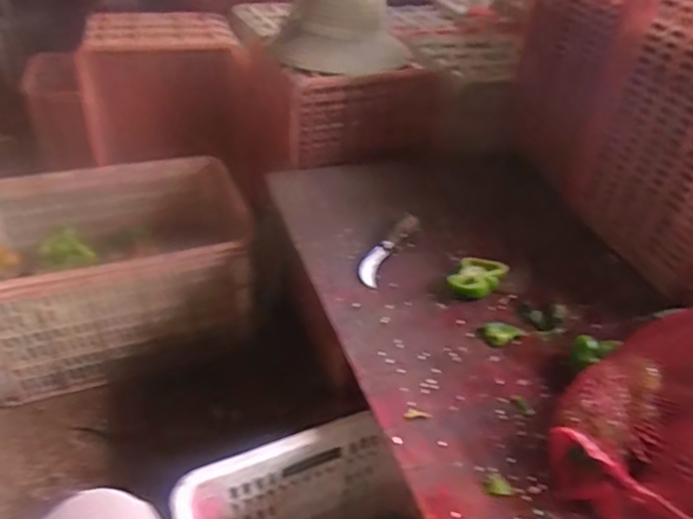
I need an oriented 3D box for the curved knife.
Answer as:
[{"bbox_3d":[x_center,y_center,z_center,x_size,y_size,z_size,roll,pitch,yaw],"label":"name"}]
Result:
[{"bbox_3d":[0.069,-0.023,0.863,0.042,0.012,0.205,20,40,19],"label":"curved knife"}]

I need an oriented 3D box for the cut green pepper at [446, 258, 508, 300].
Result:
[{"bbox_3d":[0.193,0.026,0.811,0.065,0.030,0.072,26,43,25],"label":"cut green pepper"}]

